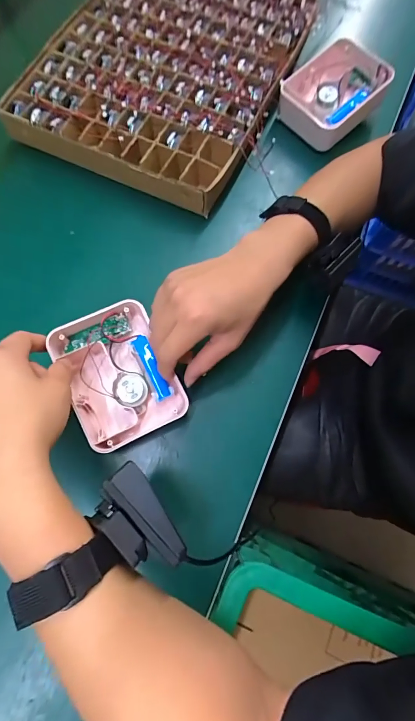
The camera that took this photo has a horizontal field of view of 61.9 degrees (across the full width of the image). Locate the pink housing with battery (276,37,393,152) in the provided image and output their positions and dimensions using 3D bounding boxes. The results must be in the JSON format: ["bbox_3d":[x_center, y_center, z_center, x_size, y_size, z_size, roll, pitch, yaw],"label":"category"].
[{"bbox_3d":[0.168,-0.358,0.471,0.134,0.057,0.106,-40,79,-14],"label":"pink housing with battery"}]

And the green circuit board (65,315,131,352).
[{"bbox_3d":[-0.113,-0.027,0.356,0.067,0.008,0.021,-24,76,-11],"label":"green circuit board"}]

